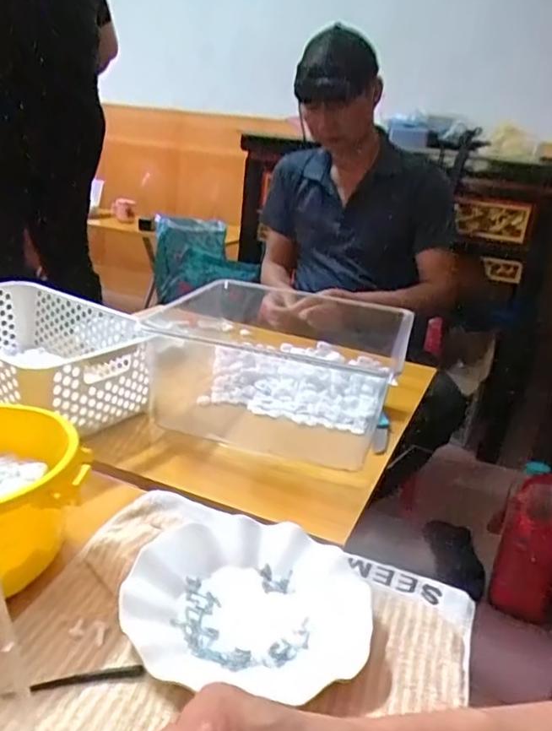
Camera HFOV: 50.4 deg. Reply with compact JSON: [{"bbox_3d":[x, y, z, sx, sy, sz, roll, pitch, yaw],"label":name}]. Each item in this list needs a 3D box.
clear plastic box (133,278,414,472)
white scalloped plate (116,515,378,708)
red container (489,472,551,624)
[{"bbox_3d":[-0.009,-0.008,0.809,0.334,0.129,0.274,11,20,13],"label":"clear plastic box"},{"bbox_3d":[-0.019,0.179,0.460,0.183,0.022,0.172,6,21,-2],"label":"white scalloped plate"},{"bbox_3d":[0.542,0.368,1.236,0.124,0.267,0.179,13,22,16],"label":"red container"}]

